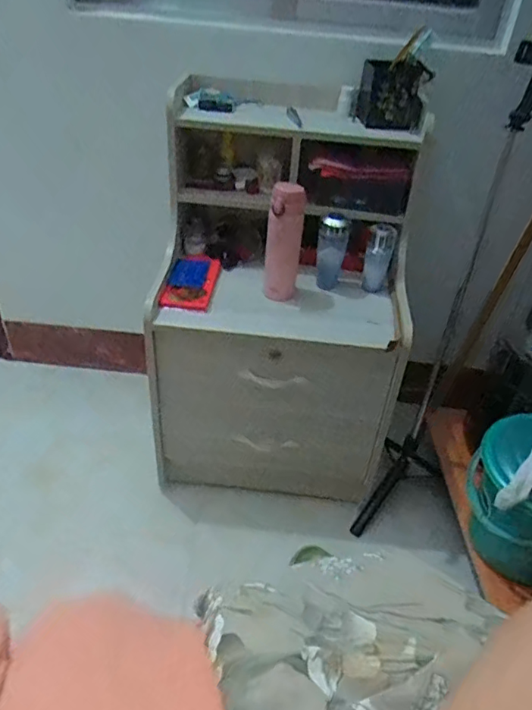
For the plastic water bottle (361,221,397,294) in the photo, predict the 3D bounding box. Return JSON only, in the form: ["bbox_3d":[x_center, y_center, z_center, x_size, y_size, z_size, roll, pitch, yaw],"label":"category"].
[{"bbox_3d":[0.225,-0.192,1.101,0.052,0.140,0.049,15,39,12],"label":"plastic water bottle"}]

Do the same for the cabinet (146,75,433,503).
[{"bbox_3d":[0.029,-0.086,1.159,0.485,0.731,0.347,7,38,1],"label":"cabinet"}]

